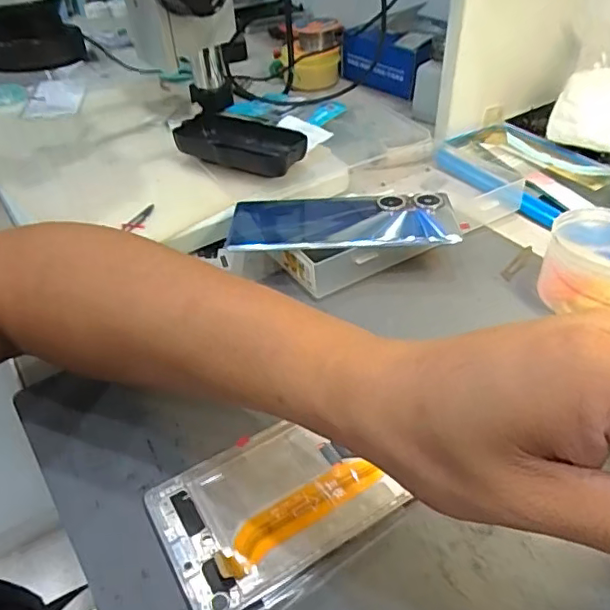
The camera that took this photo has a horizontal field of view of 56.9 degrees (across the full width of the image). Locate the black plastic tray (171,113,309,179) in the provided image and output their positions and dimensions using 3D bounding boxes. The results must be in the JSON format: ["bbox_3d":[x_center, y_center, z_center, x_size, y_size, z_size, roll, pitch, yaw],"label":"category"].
[{"bbox_3d":[-0.052,-0.137,0.484,0.119,0.027,0.054,20,47,24],"label":"black plastic tray"}]

